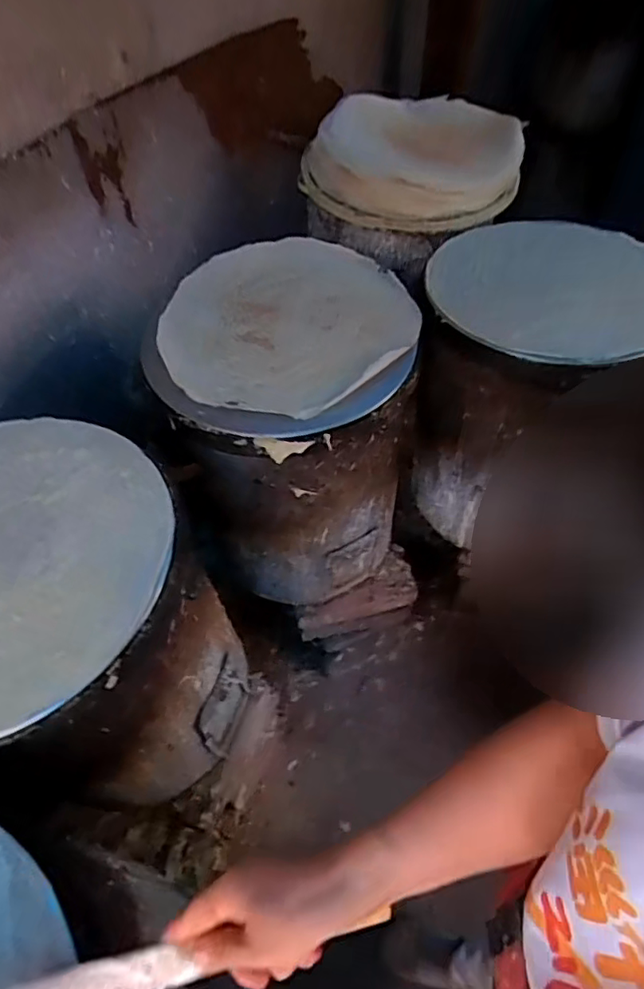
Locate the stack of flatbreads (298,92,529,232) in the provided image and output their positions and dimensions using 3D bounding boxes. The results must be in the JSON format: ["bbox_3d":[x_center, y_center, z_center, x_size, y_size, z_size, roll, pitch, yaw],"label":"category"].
[{"bbox_3d":[0.172,-0.634,1.117,0.409,0.115,0.415,12,54,10],"label":"stack of flatbreads"}]

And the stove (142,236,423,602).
[{"bbox_3d":[-0.046,-0.088,0.990,0.359,0.477,0.420,6,52,6],"label":"stove"}]

